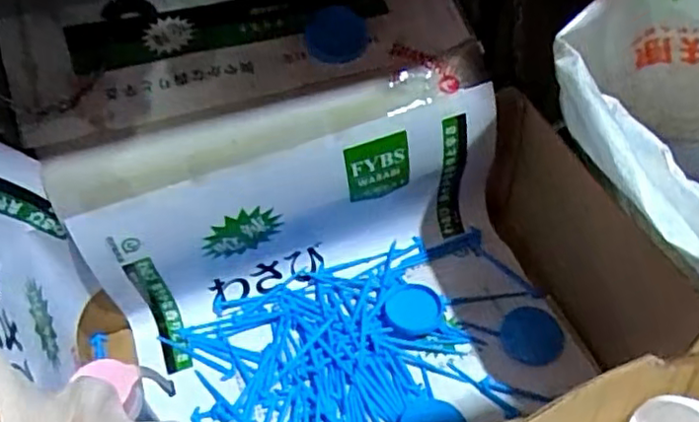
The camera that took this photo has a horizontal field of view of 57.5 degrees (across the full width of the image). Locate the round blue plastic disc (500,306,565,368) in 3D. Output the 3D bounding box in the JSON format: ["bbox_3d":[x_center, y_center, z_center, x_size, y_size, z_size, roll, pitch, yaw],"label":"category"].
[{"bbox_3d":[0.246,0.170,0.861,0.079,0.006,0.078,-1,84,13],"label":"round blue plastic disc"}]

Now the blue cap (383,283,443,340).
[{"bbox_3d":[0.087,0.134,0.884,0.080,0.012,0.086,-2,48,2],"label":"blue cap"}]

